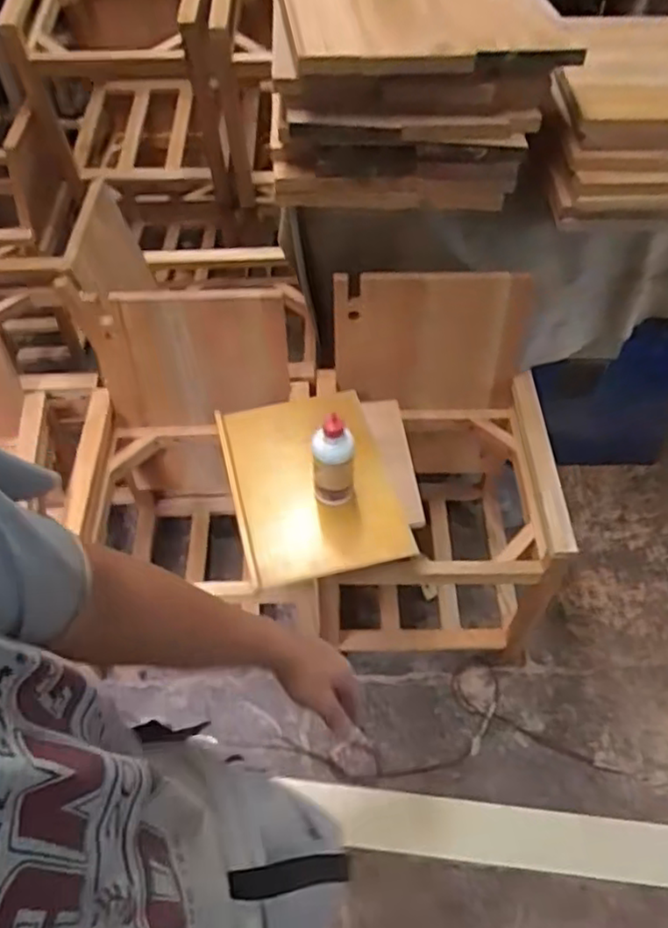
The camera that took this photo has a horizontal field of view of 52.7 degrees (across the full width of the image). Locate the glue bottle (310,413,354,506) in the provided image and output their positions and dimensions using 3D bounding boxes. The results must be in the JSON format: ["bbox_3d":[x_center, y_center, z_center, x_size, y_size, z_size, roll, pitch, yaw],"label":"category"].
[{"bbox_3d":[-0.002,-0.002,1.139,0.071,0.181,0.058,0,53,0],"label":"glue bottle"}]

